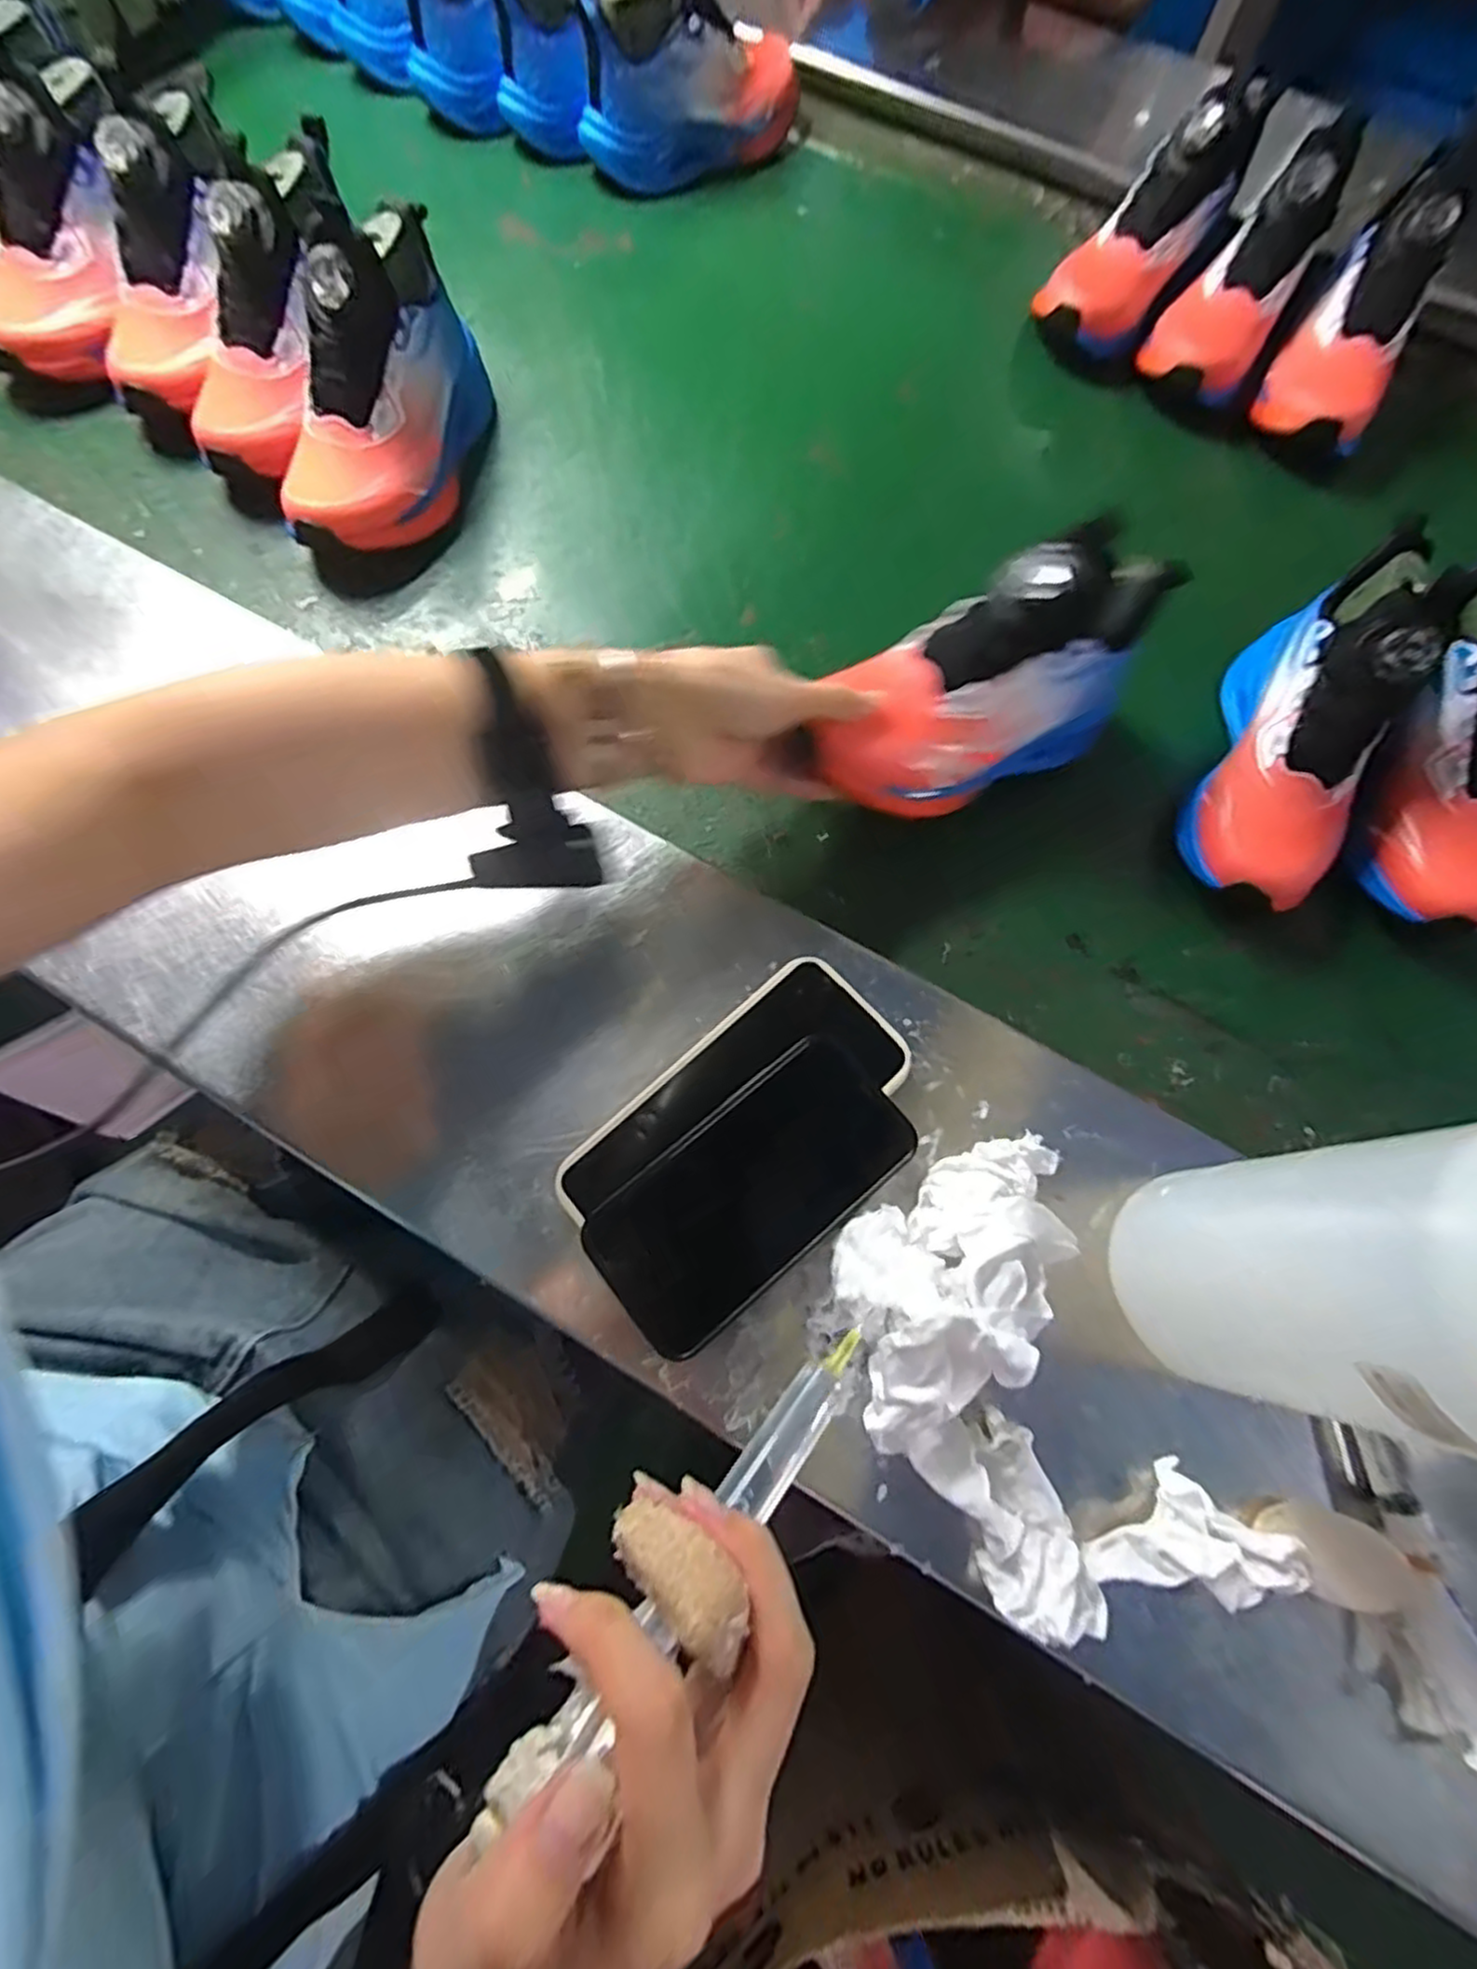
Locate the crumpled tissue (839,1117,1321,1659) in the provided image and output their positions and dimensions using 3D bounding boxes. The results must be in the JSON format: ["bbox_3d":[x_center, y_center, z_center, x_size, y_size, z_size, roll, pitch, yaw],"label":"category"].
[{"bbox_3d":[0.125,0.173,0.304,0.135,0.059,0.206,-23,74,-10],"label":"crumpled tissue"}]

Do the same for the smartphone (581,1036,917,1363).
[{"bbox_3d":[0.007,0.091,0.335,0.145,0.005,0.072,-38,75,-12],"label":"smartphone"}]

